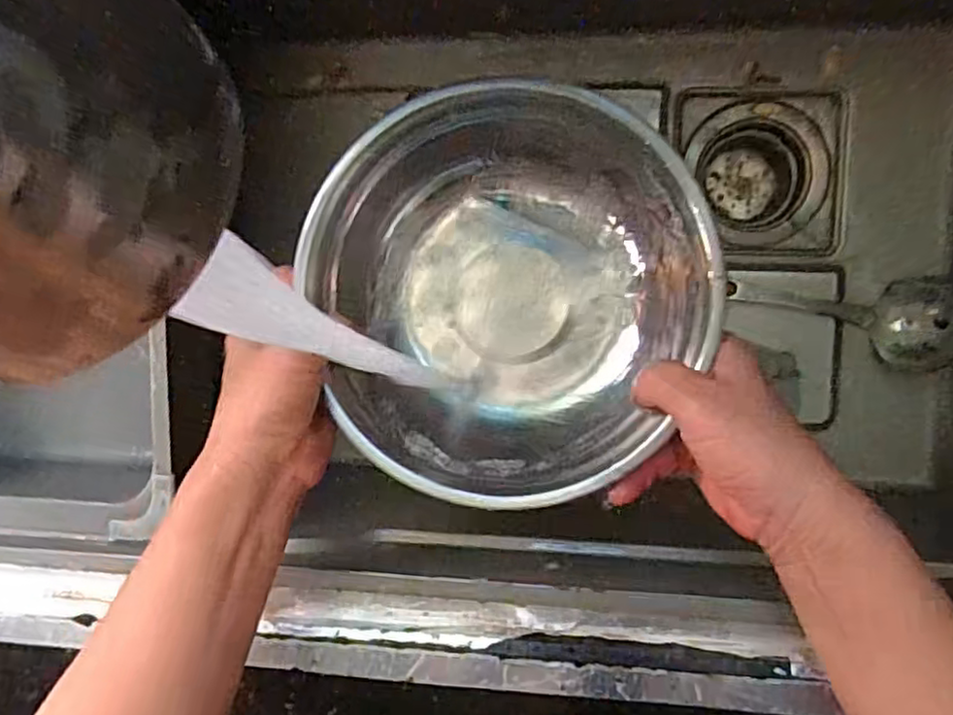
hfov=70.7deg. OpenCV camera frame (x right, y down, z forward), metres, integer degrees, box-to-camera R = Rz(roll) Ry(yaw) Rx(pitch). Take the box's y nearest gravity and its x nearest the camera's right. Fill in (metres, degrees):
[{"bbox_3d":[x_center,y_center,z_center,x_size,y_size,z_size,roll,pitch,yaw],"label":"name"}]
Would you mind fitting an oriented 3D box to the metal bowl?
[{"bbox_3d":[0.014,-0.030,0.350,0.201,0.072,0.198,4,95,8],"label":"metal bowl"}]

